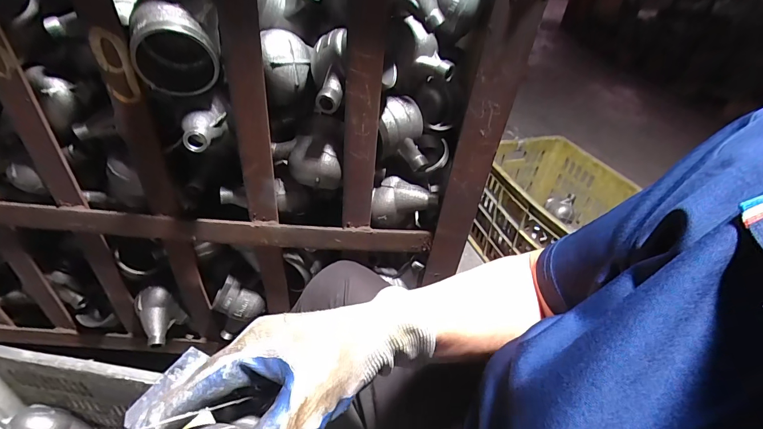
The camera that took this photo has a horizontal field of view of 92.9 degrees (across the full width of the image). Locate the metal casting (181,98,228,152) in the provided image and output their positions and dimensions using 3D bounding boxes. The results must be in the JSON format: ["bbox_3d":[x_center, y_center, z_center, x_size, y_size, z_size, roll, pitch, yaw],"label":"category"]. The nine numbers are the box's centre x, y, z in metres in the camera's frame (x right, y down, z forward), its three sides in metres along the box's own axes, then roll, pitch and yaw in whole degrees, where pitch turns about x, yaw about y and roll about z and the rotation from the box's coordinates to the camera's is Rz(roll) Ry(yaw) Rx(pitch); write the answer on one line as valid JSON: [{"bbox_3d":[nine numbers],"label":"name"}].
[{"bbox_3d":[-0.203,-0.098,0.412,0.035,0.035,0.066,11,51,6],"label":"metal casting"}]

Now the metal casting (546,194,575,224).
[{"bbox_3d":[0.616,-0.028,1.243,0.100,0.079,0.086,28,42,25],"label":"metal casting"}]

